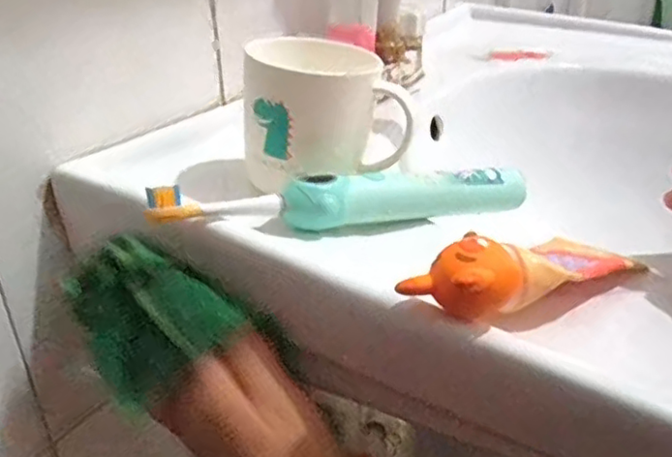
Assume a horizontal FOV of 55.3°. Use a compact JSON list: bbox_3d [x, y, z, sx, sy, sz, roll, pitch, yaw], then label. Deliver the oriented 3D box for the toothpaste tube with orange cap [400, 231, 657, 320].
[{"bbox_3d":[0.082,0.018,0.280,0.120,0.033,0.041,-6,26,-40],"label":"toothpaste tube with orange cap"}]

